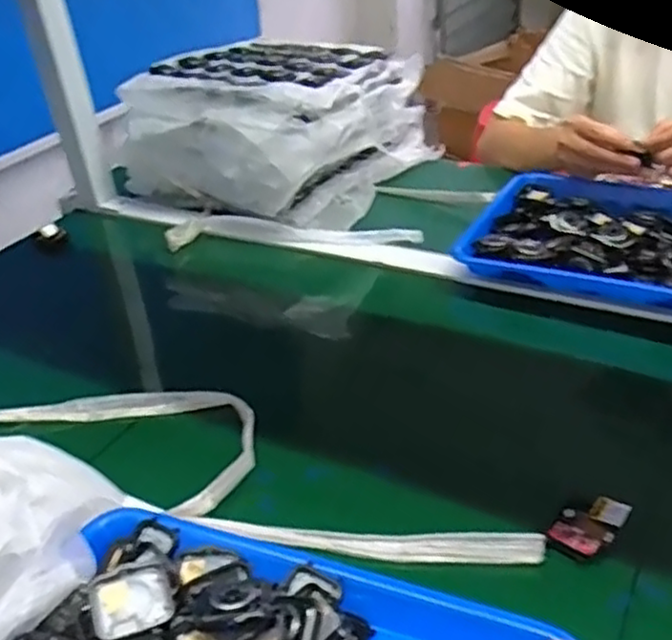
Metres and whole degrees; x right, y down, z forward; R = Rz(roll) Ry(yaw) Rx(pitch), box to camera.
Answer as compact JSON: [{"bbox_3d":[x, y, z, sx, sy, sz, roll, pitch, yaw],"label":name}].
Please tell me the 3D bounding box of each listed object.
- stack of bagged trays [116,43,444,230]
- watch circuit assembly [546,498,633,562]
[{"bbox_3d":[-0.077,-0.284,1.025,0.309,0.185,0.345,19,42,34],"label":"stack of bagged trays"},{"bbox_3d":[0.170,0.139,0.484,0.038,0.016,0.048,24,44,37],"label":"watch circuit assembly"}]

